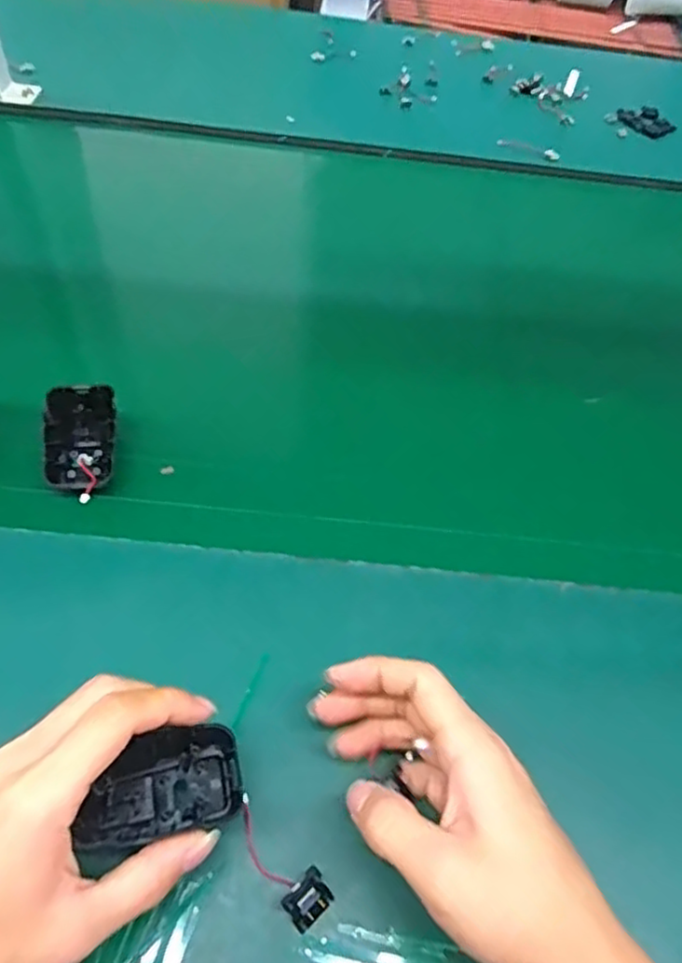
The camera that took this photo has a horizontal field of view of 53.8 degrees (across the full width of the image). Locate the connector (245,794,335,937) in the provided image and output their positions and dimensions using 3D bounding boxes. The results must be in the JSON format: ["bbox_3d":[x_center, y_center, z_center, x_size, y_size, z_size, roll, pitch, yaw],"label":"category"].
[{"bbox_3d":[-0.030,0.178,0.318,0.021,0.012,0.062,-35,63,-26],"label":"connector"}]

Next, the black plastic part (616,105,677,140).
[{"bbox_3d":[0.377,-0.446,0.831,0.066,0.010,0.062,2,54,-3],"label":"black plastic part"}]

